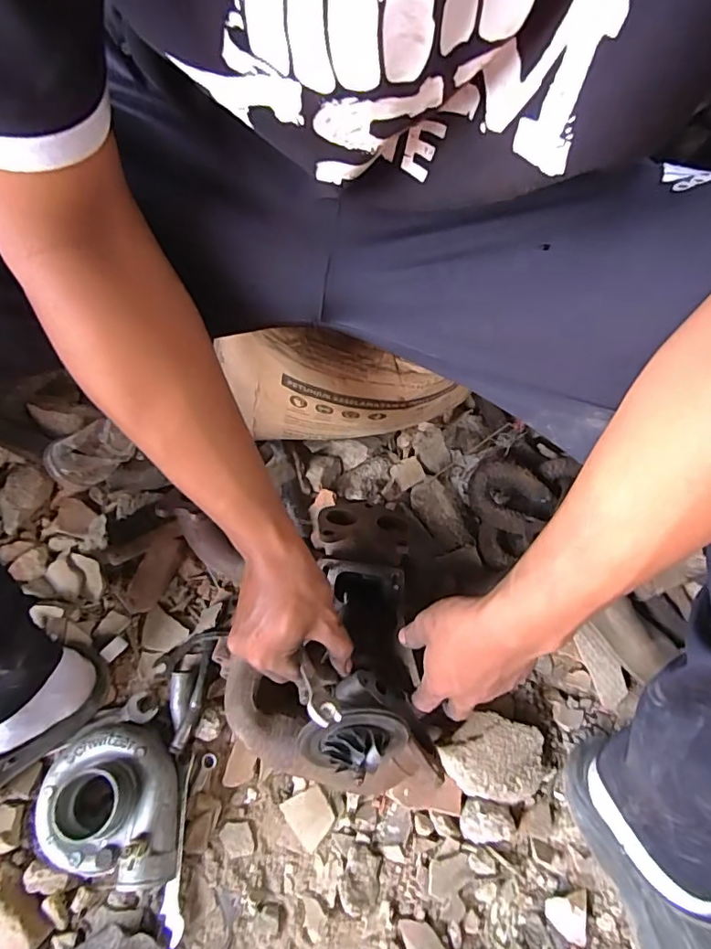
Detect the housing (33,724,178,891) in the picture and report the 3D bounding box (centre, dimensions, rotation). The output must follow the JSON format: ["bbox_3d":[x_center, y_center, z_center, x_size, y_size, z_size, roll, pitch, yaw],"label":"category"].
[{"bbox_3d":[-0.235,0.317,0.504,0.145,0.060,0.126,8,66,2],"label":"housing"}]

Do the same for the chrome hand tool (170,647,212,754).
[{"bbox_3d":[-0.182,0.237,0.553,0.036,0.021,0.105,2,66,-1],"label":"chrome hand tool"}]

